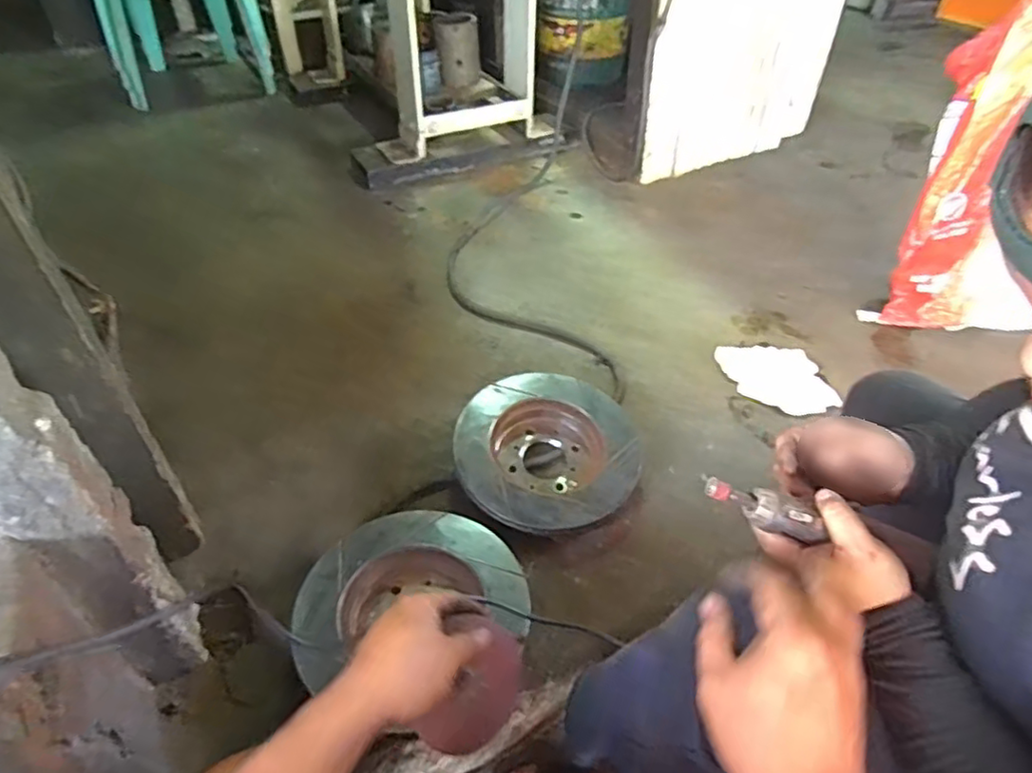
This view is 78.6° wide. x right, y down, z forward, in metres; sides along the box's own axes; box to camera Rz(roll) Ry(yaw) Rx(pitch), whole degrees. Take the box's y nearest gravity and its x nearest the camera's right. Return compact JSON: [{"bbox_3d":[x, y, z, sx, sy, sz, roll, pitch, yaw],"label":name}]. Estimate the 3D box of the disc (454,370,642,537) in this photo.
[{"bbox_3d":[0.044,0.094,0.873,0.240,0.078,0.238,1,43,-1],"label":"disc"}]

